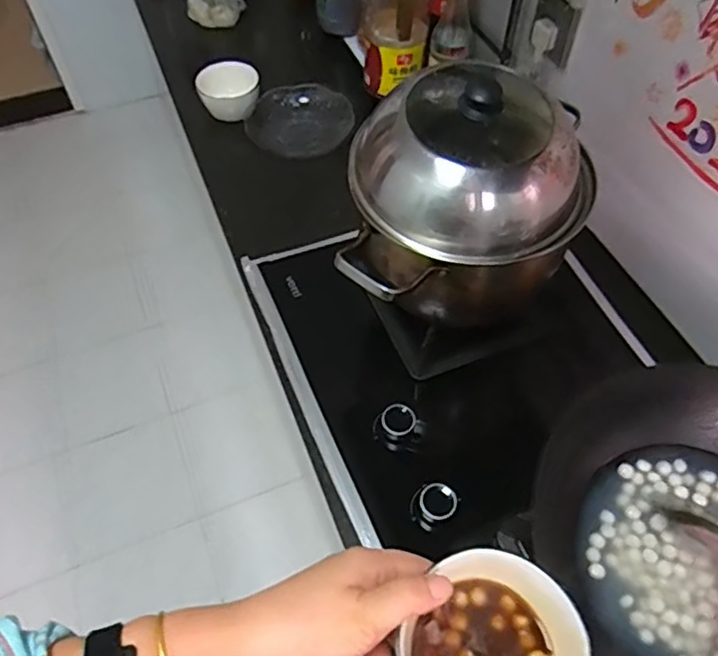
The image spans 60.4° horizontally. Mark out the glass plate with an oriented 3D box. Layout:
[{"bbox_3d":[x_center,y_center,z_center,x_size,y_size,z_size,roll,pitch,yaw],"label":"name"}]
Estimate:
[{"bbox_3d":[-0.104,-0.373,1.108,0.183,0.030,0.163,-24,58,-15],"label":"glass plate"}]

